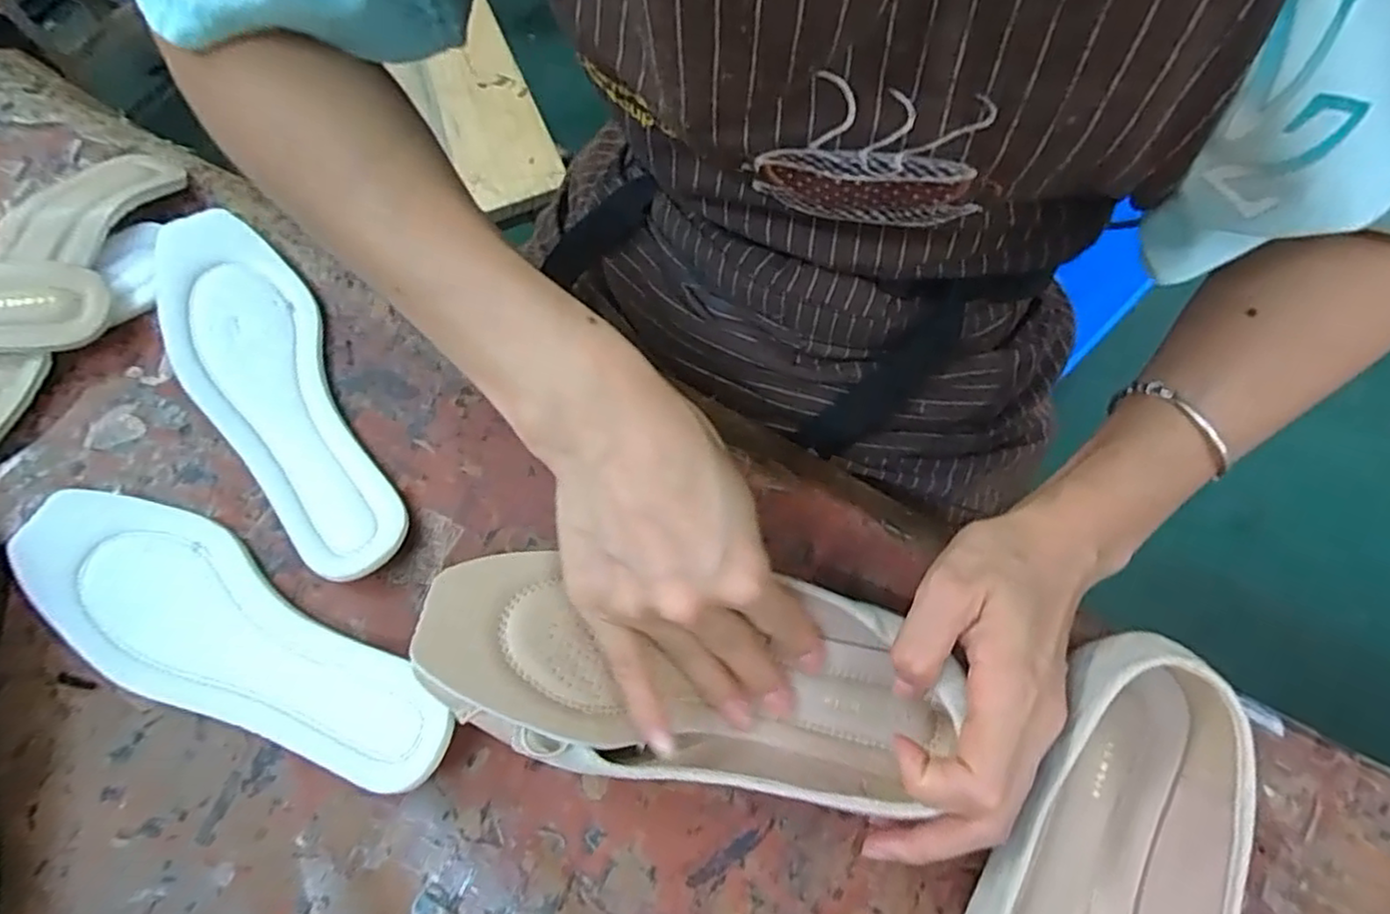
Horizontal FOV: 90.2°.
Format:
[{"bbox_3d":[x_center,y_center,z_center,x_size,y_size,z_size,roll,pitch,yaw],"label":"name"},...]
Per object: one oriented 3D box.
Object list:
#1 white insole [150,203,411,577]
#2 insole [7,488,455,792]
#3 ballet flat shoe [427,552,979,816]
[{"bbox_3d":[-0.223,-0.035,0.363,0.068,0.027,0.229,-29,71,-9],"label":"white insole"},{"bbox_3d":[-0.216,0.086,0.316,0.233,0.021,0.071,29,72,12],"label":"insole"},{"bbox_3d":[0.003,0.085,0.274,0.213,0.064,0.080,14,69,-12],"label":"ballet flat shoe"}]

